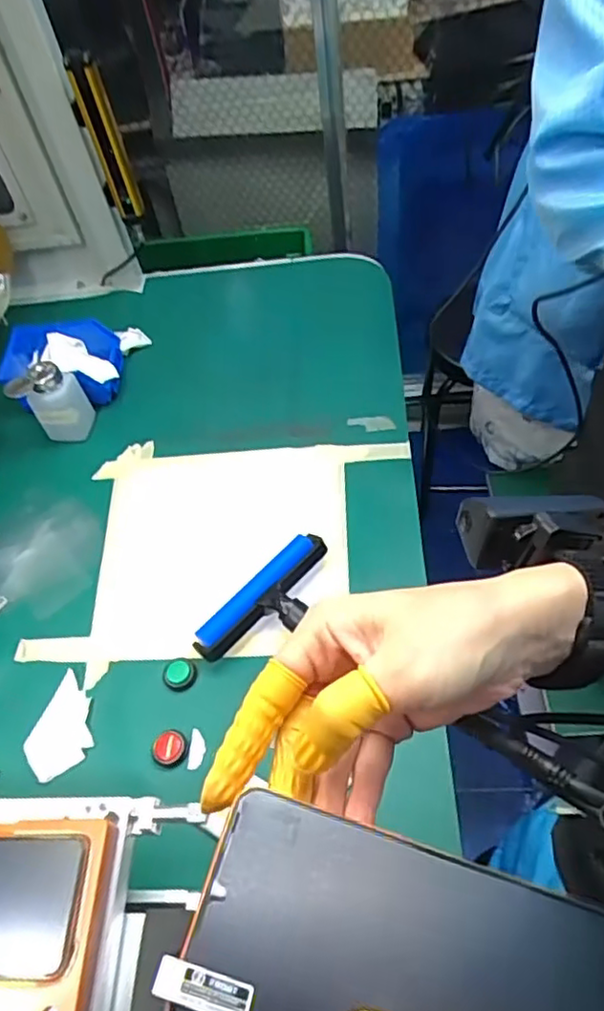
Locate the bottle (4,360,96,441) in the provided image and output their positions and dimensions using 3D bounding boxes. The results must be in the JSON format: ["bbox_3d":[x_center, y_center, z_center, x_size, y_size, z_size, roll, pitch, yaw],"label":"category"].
[{"bbox_3d":[-0.311,-0.128,0.796,0.070,0.106,0.054,-8,52,0],"label":"bottle"}]

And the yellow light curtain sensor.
[{"bbox_3d":[-0.249,-0.462,0.818,0.045,0.203,0.046,-20,51,-8],"label":"yellow light curtain sensor"}]

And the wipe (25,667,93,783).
[{"bbox_3d":[-0.221,0.207,0.597,0.058,0.004,0.095,11,57,12],"label":"wipe"}]

